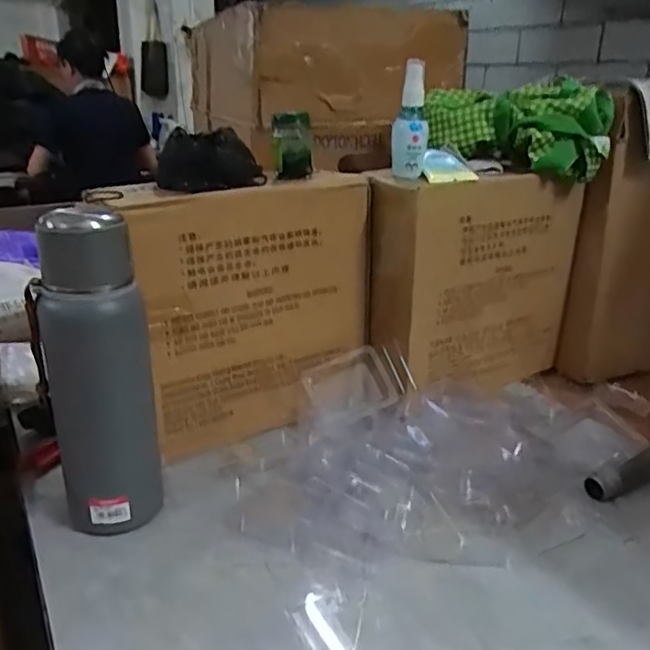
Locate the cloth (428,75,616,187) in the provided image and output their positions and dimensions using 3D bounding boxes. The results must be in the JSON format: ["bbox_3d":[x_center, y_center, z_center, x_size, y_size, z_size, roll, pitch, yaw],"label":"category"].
[{"bbox_3d":[0.230,-0.237,0.747,0.198,0.098,0.084,15,25,31],"label":"cloth"}]

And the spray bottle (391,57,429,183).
[{"bbox_3d":[0.092,-0.223,0.672,0.036,0.112,0.030,4,22,8],"label":"spray bottle"}]

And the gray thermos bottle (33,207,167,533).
[{"bbox_3d":[-0.194,0.038,0.533,0.088,0.274,0.093,-7,23,-20],"label":"gray thermos bottle"}]

